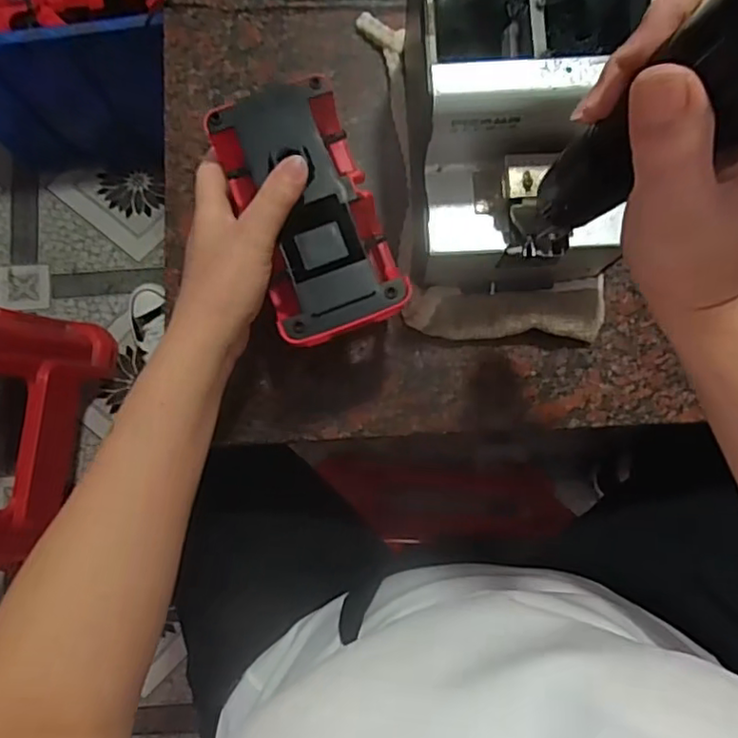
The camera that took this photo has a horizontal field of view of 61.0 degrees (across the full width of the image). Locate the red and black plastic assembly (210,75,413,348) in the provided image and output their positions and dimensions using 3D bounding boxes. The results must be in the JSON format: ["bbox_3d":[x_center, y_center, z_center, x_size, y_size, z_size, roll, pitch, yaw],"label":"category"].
[{"bbox_3d":[-0.037,-0.093,0.375,0.078,0.042,0.152,-20,85,-2],"label":"red and black plastic assembly"}]

